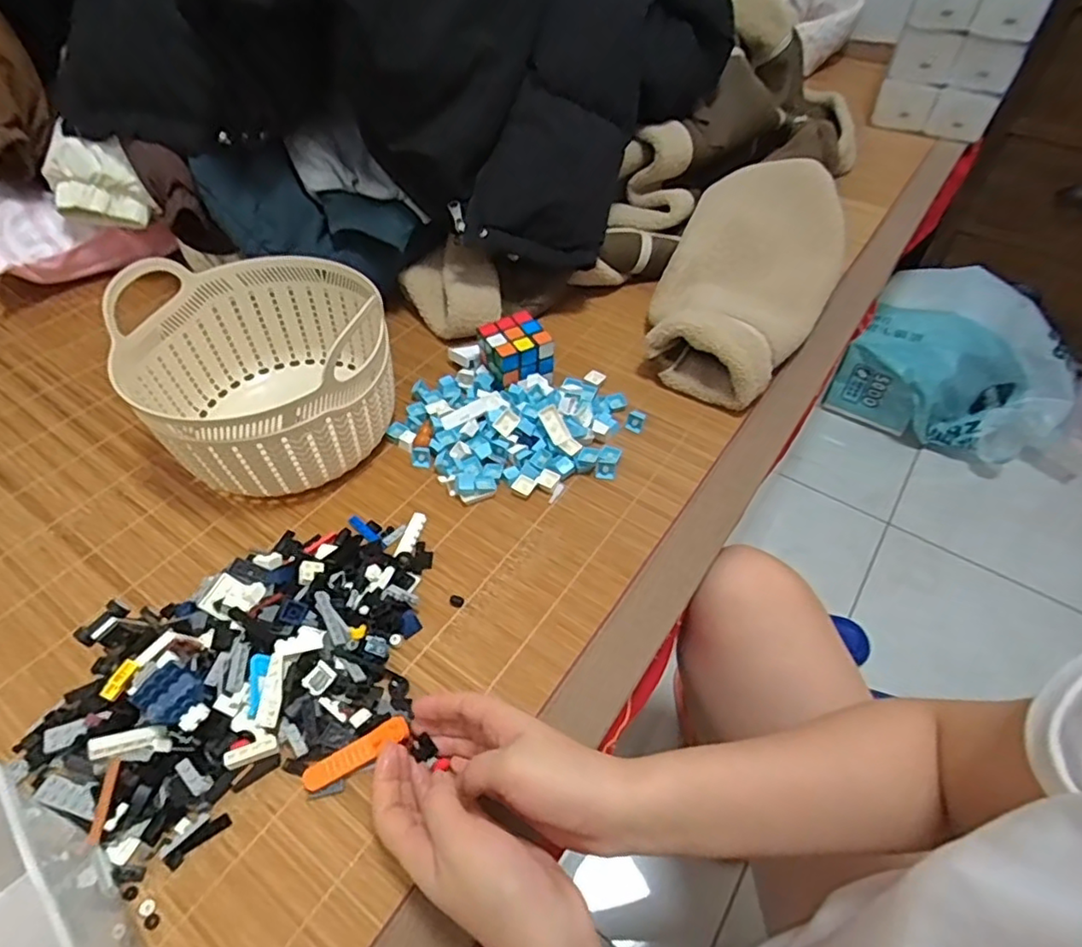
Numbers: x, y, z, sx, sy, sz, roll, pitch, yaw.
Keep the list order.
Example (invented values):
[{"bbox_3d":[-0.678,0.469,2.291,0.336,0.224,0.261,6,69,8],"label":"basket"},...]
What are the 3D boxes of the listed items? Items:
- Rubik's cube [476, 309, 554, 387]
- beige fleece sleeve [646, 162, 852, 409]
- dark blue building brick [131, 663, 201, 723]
[{"bbox_3d":[-0.026,-0.124,0.641,0.058,0.059,0.065,-20,53,-16],"label":"Rubik's cube"},{"bbox_3d":[0.243,-0.236,0.709,0.174,0.096,0.378,27,55,20],"label":"beige fleece sleeve"},{"bbox_3d":[-0.236,0.140,0.392,0.031,0.012,0.031,26,55,20],"label":"dark blue building brick"}]

